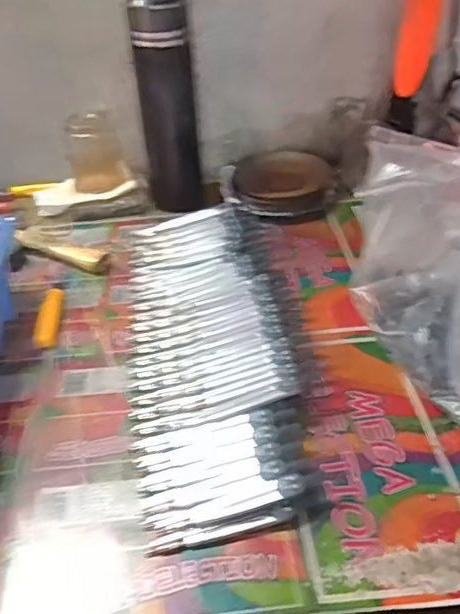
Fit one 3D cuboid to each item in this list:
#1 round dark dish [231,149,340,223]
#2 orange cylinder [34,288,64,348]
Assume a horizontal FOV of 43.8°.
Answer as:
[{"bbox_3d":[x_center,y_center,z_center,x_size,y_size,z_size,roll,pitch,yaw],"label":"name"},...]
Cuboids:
[{"bbox_3d":[0.063,-0.151,0.706,0.133,0.031,0.133,-2,38,1],"label":"round dark dish"},{"bbox_3d":[-0.164,0.010,0.523,0.019,0.016,0.071,-5,39,-4],"label":"orange cylinder"}]

